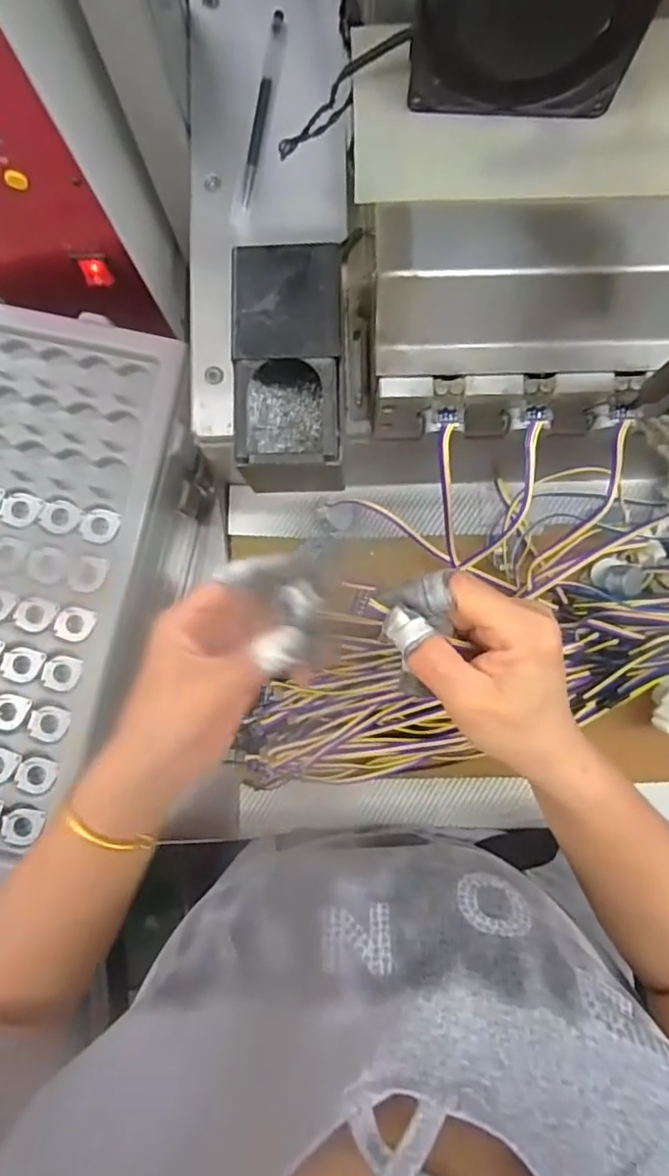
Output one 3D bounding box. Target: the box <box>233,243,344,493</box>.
[{"bbox_3d":[-0.022,-0.111,0.310,0.057,0.060,0.114,-1,85,1],"label":"box"}]

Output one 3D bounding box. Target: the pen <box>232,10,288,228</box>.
[{"bbox_3d":[-0.046,-0.291,0.358,0.011,0.011,0.140,9,86,2],"label":"pen"}]

